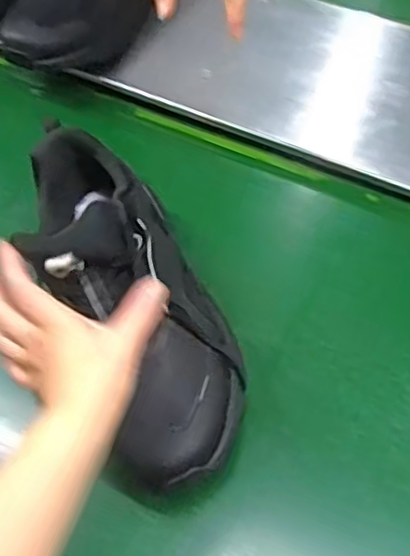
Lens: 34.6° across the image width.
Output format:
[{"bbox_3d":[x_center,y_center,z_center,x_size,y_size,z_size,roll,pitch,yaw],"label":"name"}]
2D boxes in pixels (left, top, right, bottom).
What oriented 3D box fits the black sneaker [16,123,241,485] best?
[{"bbox_3d":[-0.061,0.002,0.517,0.113,0.129,0.303,-26,71,-12],"label":"black sneaker"}]

